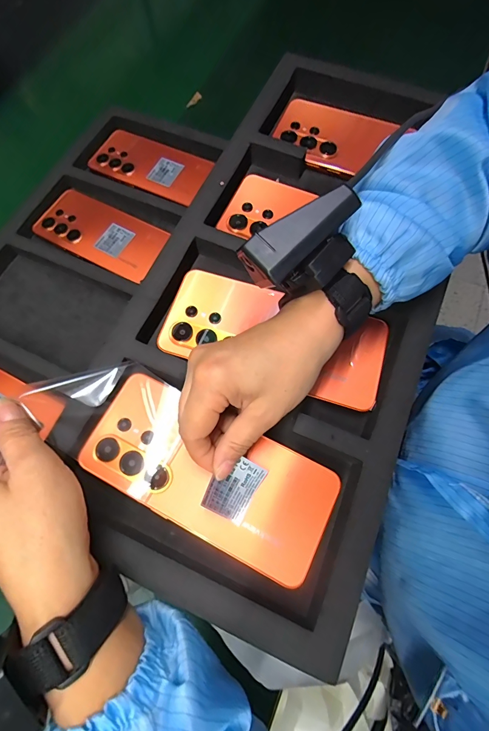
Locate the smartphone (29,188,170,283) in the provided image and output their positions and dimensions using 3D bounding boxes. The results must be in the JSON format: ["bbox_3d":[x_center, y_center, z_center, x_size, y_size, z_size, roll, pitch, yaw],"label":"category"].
[{"bbox_3d":[-0.171,-0.160,0.413,0.157,0.004,0.078,28,73,11],"label":"smartphone"}]

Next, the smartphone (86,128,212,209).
[{"bbox_3d":[-0.123,-0.267,0.452,0.161,0.005,0.080,26,73,10],"label":"smartphone"}]

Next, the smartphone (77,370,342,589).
[{"bbox_3d":[-0.025,0.070,0.231,0.168,0.015,0.076,27,71,8],"label":"smartphone"}]

